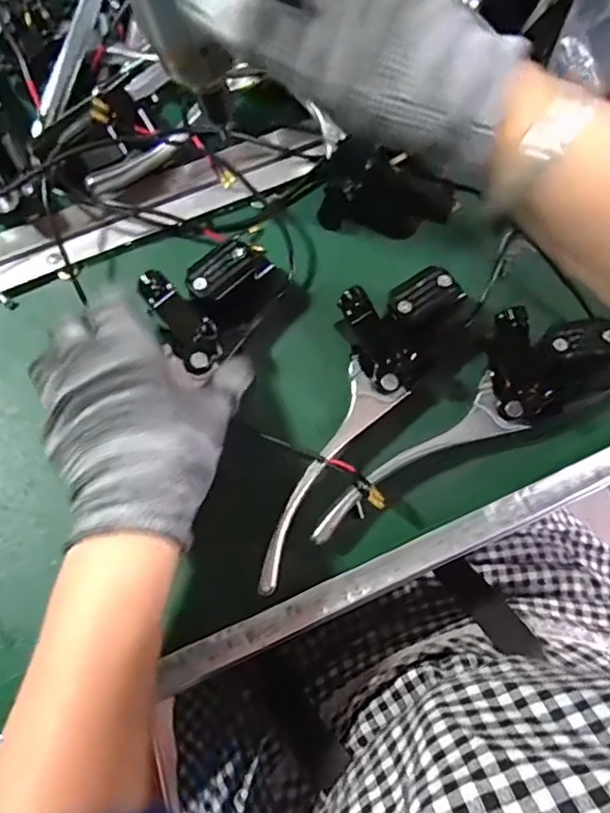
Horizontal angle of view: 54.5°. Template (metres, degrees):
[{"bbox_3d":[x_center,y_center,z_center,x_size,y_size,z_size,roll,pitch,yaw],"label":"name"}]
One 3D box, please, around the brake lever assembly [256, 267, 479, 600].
[{"bbox_3d":[0.023,-0.001,0.347,0.067,0.039,0.214,34,78,6],"label":"brake lever assembly"}]

